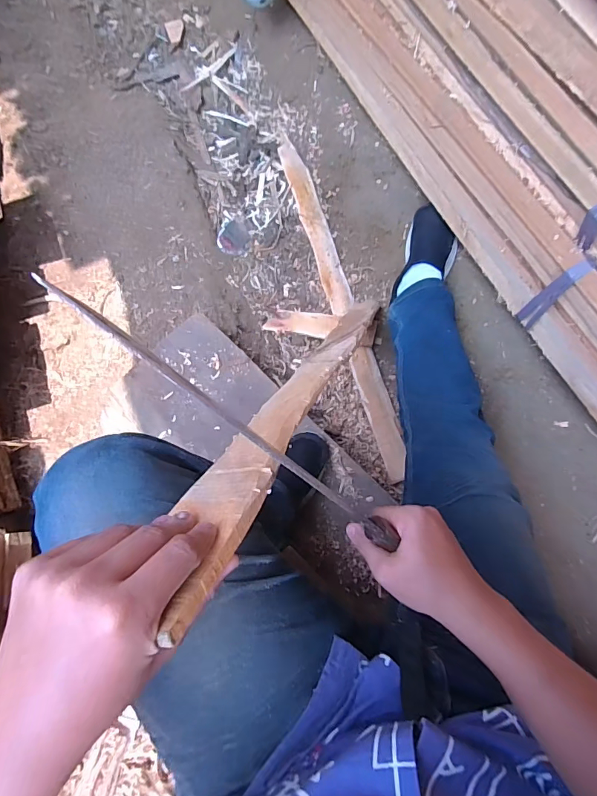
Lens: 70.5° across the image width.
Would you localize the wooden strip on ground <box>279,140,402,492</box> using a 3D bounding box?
[{"bbox_3d":[0.100,-0.227,0.986,0.058,0.018,0.846,-19,82,4],"label":"wooden strip on ground"}]

